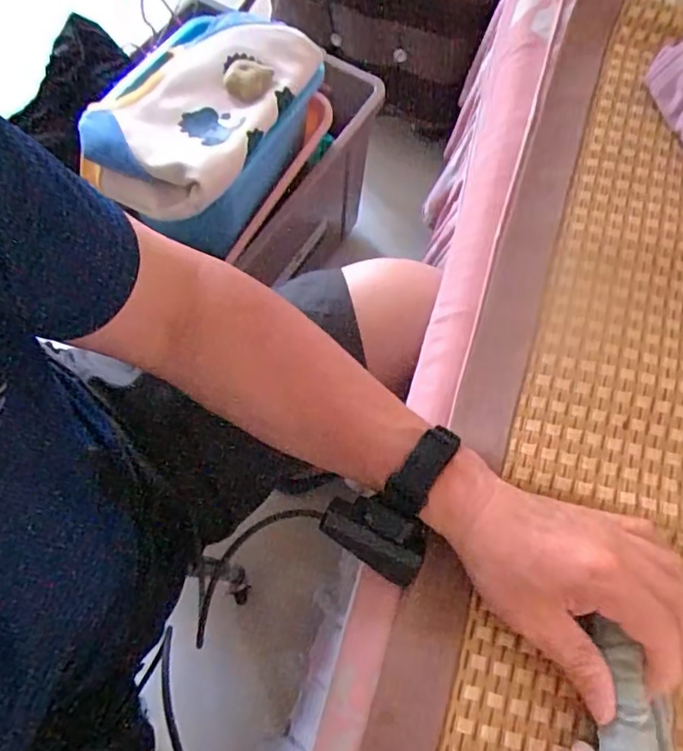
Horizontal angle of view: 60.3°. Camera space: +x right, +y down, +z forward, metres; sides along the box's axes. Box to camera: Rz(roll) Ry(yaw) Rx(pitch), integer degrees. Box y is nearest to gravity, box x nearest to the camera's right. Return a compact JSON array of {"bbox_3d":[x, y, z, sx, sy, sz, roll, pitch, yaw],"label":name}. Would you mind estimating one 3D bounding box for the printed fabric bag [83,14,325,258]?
[{"bbox_3d":[-0.167,-0.317,0.719,0.204,0.137,0.306,21,69,7],"label":"printed fabric bag"}]

